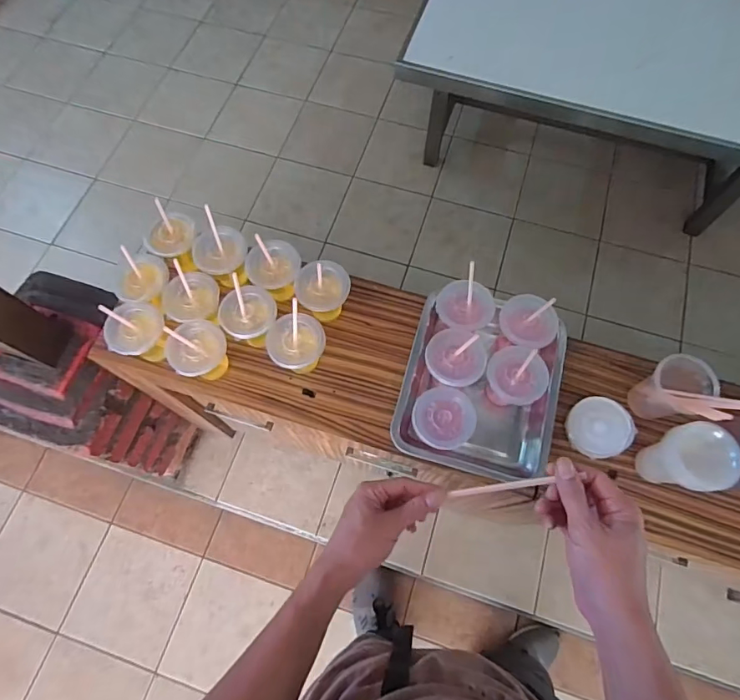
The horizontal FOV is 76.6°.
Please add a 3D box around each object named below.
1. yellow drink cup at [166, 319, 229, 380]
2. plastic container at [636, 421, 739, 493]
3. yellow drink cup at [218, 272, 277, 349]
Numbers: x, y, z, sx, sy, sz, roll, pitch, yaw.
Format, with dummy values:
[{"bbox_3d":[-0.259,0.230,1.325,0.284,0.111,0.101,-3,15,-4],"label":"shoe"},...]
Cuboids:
[{"bbox_3d":[-0.278,0.007,0.773,0.082,0.093,0.091,36,73,13],"label":"yellow drink cup"},{"bbox_3d":[0.458,0.164,0.687,0.083,0.131,0.093,-8,69,-3],"label":"plastic container"},{"bbox_3d":[-0.192,-0.050,0.764,0.088,0.138,0.094,0,69,0],"label":"yellow drink cup"}]

